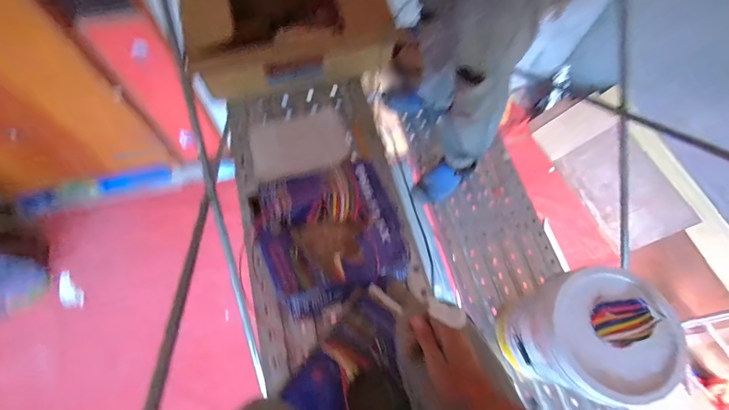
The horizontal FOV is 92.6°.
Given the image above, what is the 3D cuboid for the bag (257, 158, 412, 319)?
[{"bbox_3d":[-0.071,0.061,0.763,0.298,0.059,0.284,-20,70,-11],"label":"bag"}]

